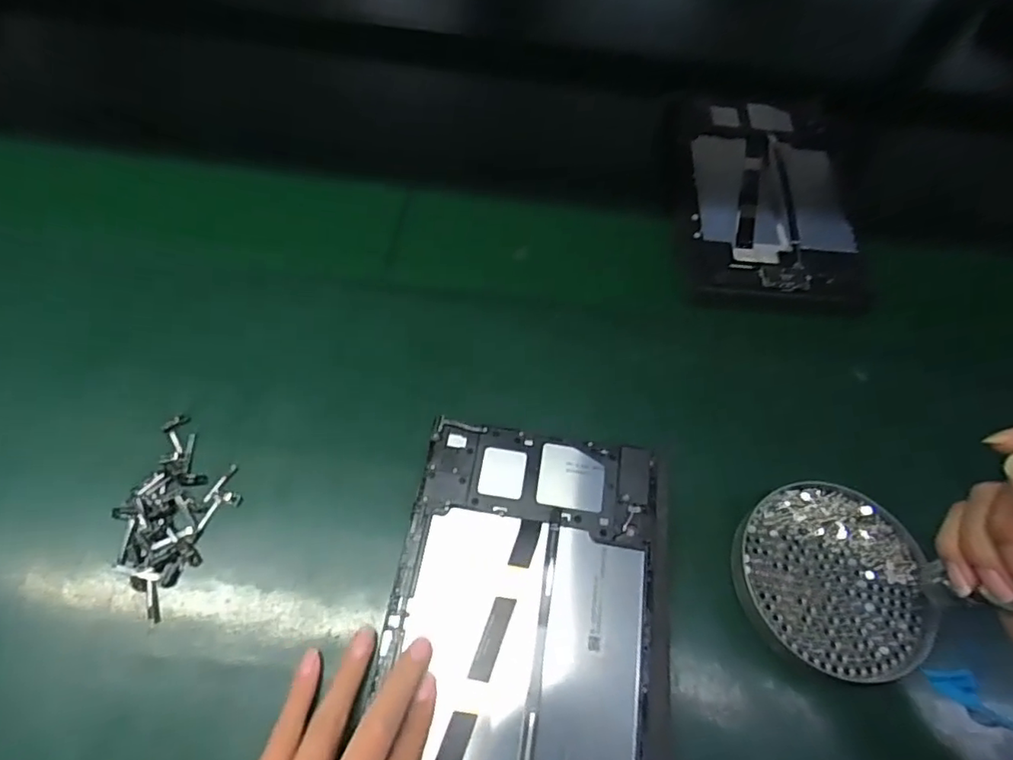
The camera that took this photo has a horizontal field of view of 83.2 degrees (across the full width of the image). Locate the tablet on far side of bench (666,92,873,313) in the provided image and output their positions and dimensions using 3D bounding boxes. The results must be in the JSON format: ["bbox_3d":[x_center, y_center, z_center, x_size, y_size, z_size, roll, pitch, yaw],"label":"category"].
[{"bbox_3d":[0.229,-0.168,0.507,0.155,0.017,0.253,3,62,1],"label":"tablet on far side of bench"}]

